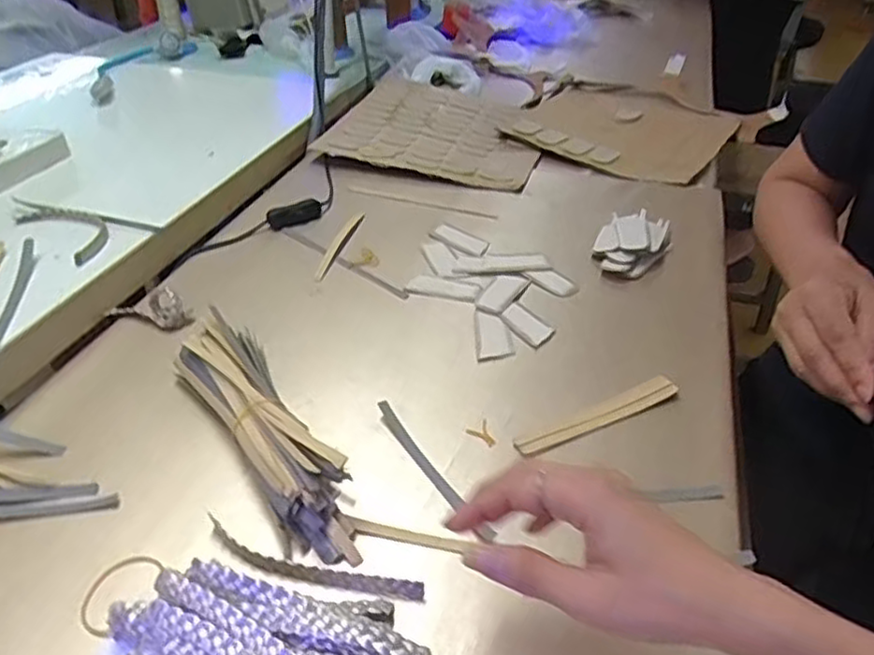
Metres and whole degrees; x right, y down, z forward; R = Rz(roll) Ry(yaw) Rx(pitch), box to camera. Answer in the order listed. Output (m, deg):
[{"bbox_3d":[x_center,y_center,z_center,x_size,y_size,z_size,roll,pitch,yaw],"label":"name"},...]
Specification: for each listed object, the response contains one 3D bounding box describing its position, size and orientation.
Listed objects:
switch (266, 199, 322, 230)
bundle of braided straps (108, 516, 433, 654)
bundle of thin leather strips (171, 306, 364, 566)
[{"bbox_3d":[-0.155,-0.126,0.758,0.063,0.019,0.020,-17,41,-23],"label":"switch"},{"bbox_3d":[-0.089,0.167,0.373,0.166,0.026,0.108,11,38,12],"label":"bundle of braided straps"},{"bbox_3d":[-0.119,0.067,0.483,0.056,0.049,0.225,-23,43,-29],"label":"bundle of thin leather strips"}]

